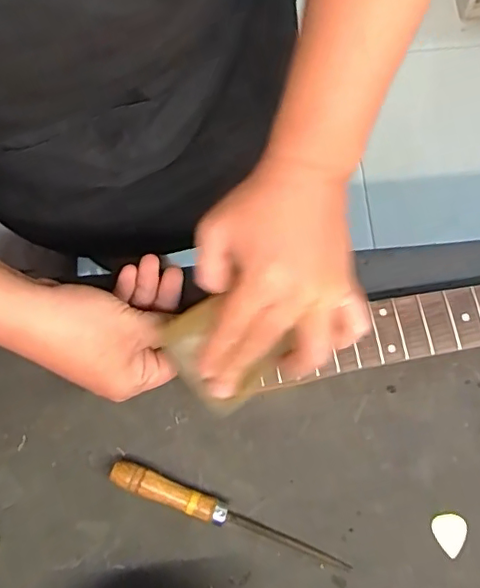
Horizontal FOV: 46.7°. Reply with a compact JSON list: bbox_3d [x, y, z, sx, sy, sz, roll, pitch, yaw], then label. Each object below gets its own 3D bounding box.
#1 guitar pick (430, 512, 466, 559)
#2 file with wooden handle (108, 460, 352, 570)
[{"bbox_3d":[0.158,0.180,0.415,0.025,0.004,0.030,-8,73,-1],"label":"guitar pick"},{"bbox_3d":[-0.011,0.168,0.414,0.184,0.020,0.019,22,75,8],"label":"file with wooden handle"}]

